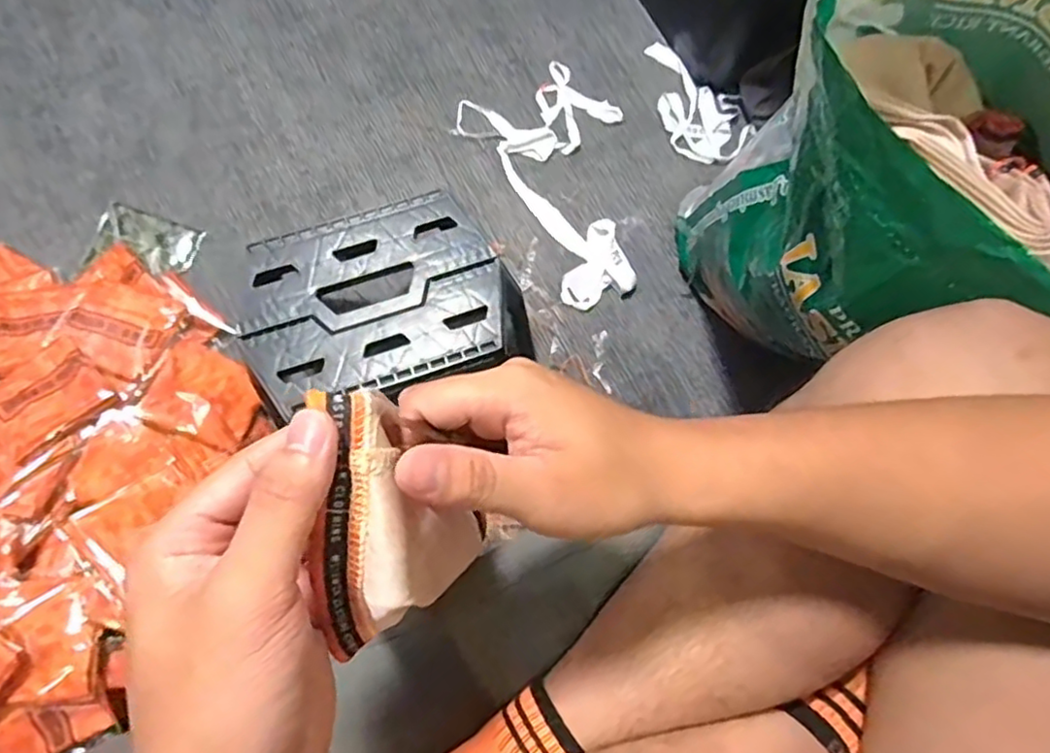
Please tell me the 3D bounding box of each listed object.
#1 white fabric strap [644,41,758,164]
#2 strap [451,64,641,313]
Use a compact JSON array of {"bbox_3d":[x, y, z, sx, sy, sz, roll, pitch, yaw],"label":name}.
[{"bbox_3d":[0.270,-0.438,0.993,0.123,0.016,0.227,-17,76,-6],"label":"white fabric strap"},{"bbox_3d":[0.075,-0.302,0.947,0.224,0.024,0.381,-30,78,-9],"label":"strap"}]

